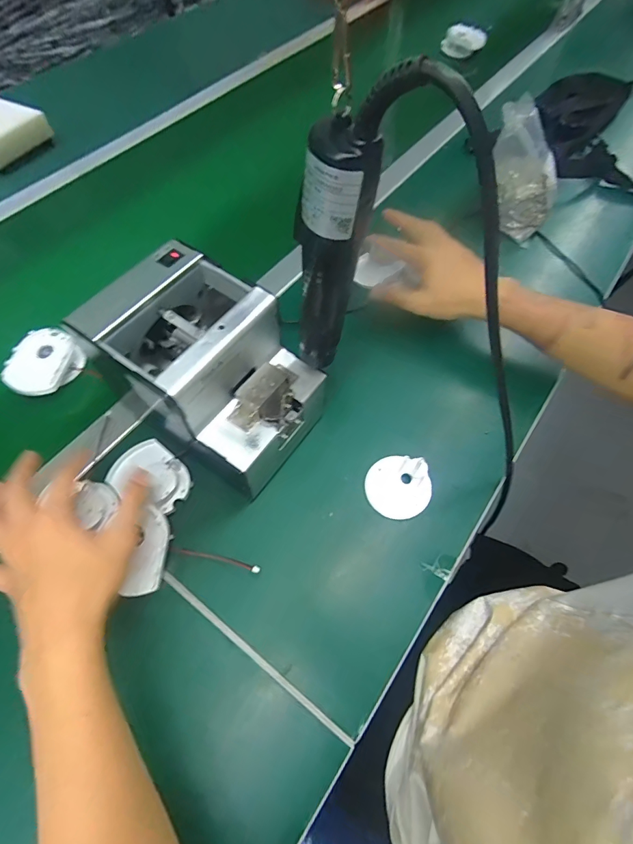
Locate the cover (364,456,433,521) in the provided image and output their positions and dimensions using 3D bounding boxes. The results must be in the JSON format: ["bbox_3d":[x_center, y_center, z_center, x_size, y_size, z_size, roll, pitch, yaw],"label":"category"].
[{"bbox_3d":[0.083,0.065,0.413,0.063,0.016,0.061,0,61,0],"label":"cover"}]

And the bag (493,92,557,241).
[{"bbox_3d":[0.300,-0.363,0.595,0.078,0.171,0.061,-20,22,-11],"label":"bag"}]

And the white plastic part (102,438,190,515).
[{"bbox_3d":[-0.162,0.053,0.400,0.076,0.017,0.059,36,67,18],"label":"white plastic part"}]

